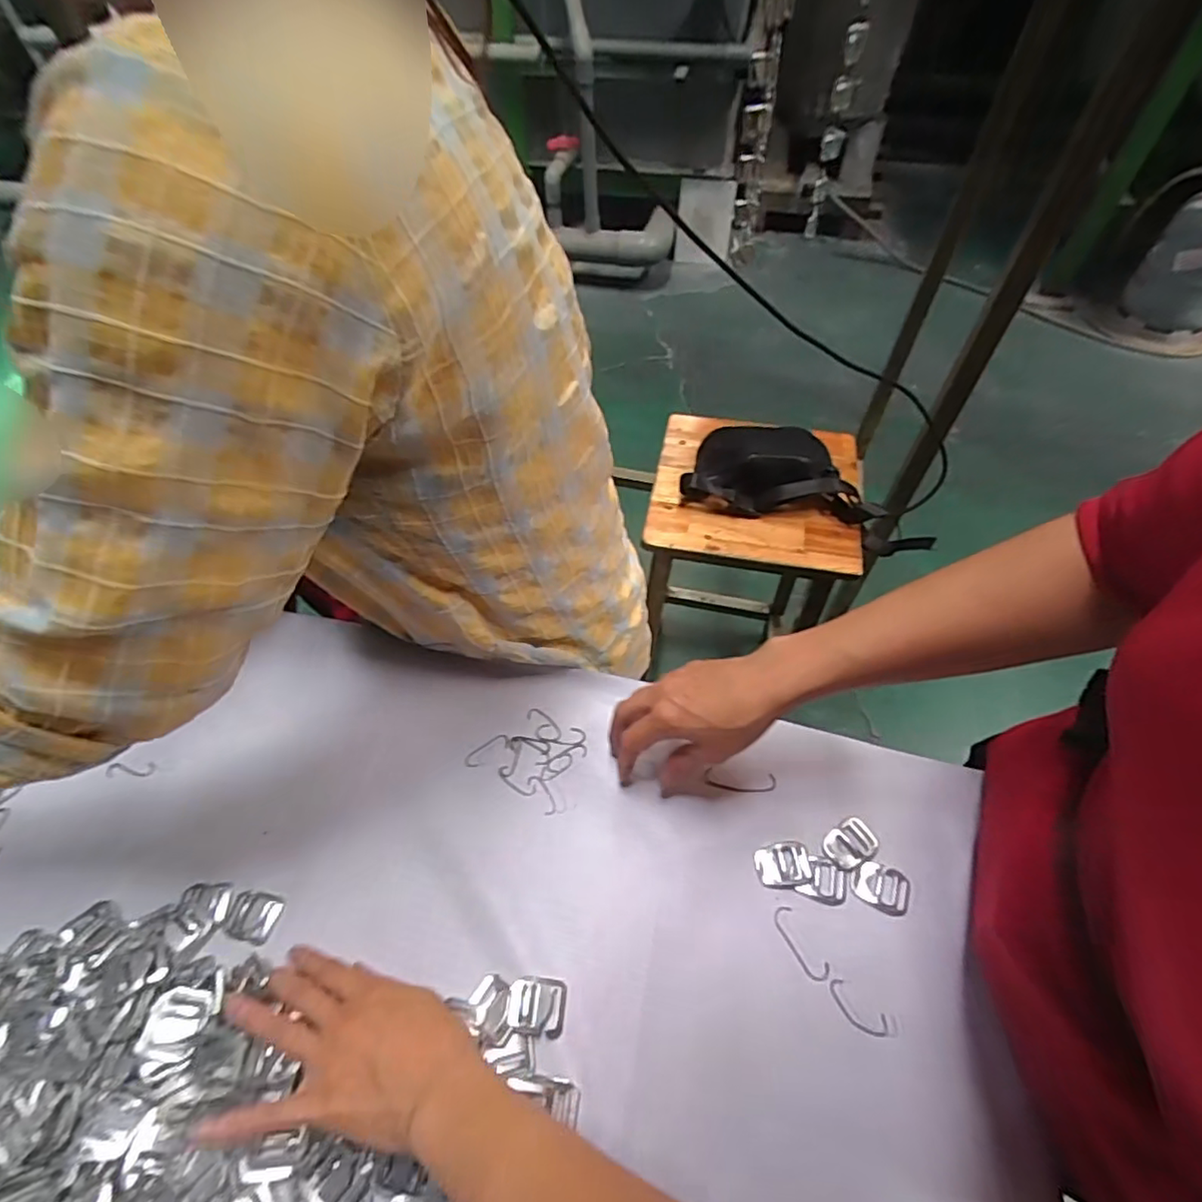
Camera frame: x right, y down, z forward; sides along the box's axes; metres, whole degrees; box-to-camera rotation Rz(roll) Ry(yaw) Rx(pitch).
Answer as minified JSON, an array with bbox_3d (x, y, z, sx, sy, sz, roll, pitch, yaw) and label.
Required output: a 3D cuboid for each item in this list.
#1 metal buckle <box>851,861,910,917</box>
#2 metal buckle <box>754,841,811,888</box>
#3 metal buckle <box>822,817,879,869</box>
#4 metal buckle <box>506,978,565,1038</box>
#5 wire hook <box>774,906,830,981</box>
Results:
[{"bbox_3d":[0.194,0.198,0.413,0.037,0.004,0.030,19,58,15],"label":"metal buckle"},{"bbox_3d":[0.129,0.187,0.424,0.039,0.004,0.027,-11,55,-5],"label":"metal buckle"},{"bbox_3d":[0.180,0.175,0.430,0.040,0.004,0.026,-26,58,-15],"label":"metal buckle"},{"bbox_3d":[-0.041,0.255,0.375,0.036,0.004,0.029,3,55,5],"label":"metal buckle"},{"bbox_3d":[0.133,0.228,0.397,0.015,0.004,0.047,-25,57,-14],"label":"wire hook"}]

